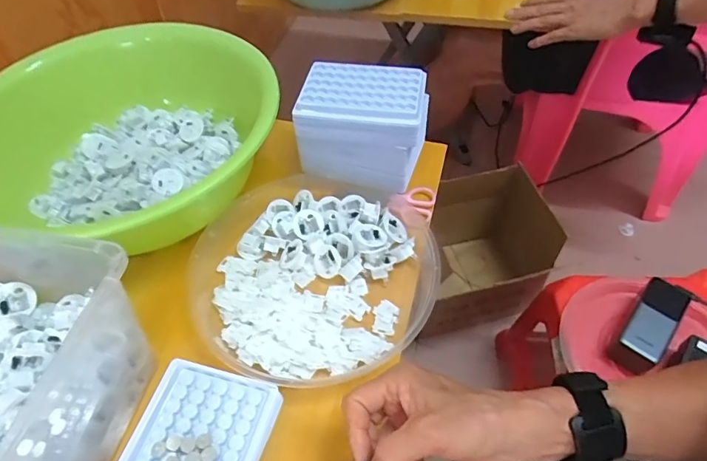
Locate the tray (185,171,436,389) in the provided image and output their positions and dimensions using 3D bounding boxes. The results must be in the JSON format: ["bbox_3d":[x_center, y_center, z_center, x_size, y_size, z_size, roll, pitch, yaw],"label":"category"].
[{"bbox_3d":[-0.044,0.032,0.469,0.245,0.035,0.235,-2,52,2],"label":"tray"}]

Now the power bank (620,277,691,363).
[{"bbox_3d":[0.410,0.114,0.631,0.051,0.017,0.131,34,61,25],"label":"power bank"}]

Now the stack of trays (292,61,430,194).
[{"bbox_3d":[0.013,-0.117,0.524,0.131,0.100,0.089,7,53,8],"label":"stack of trays"}]

